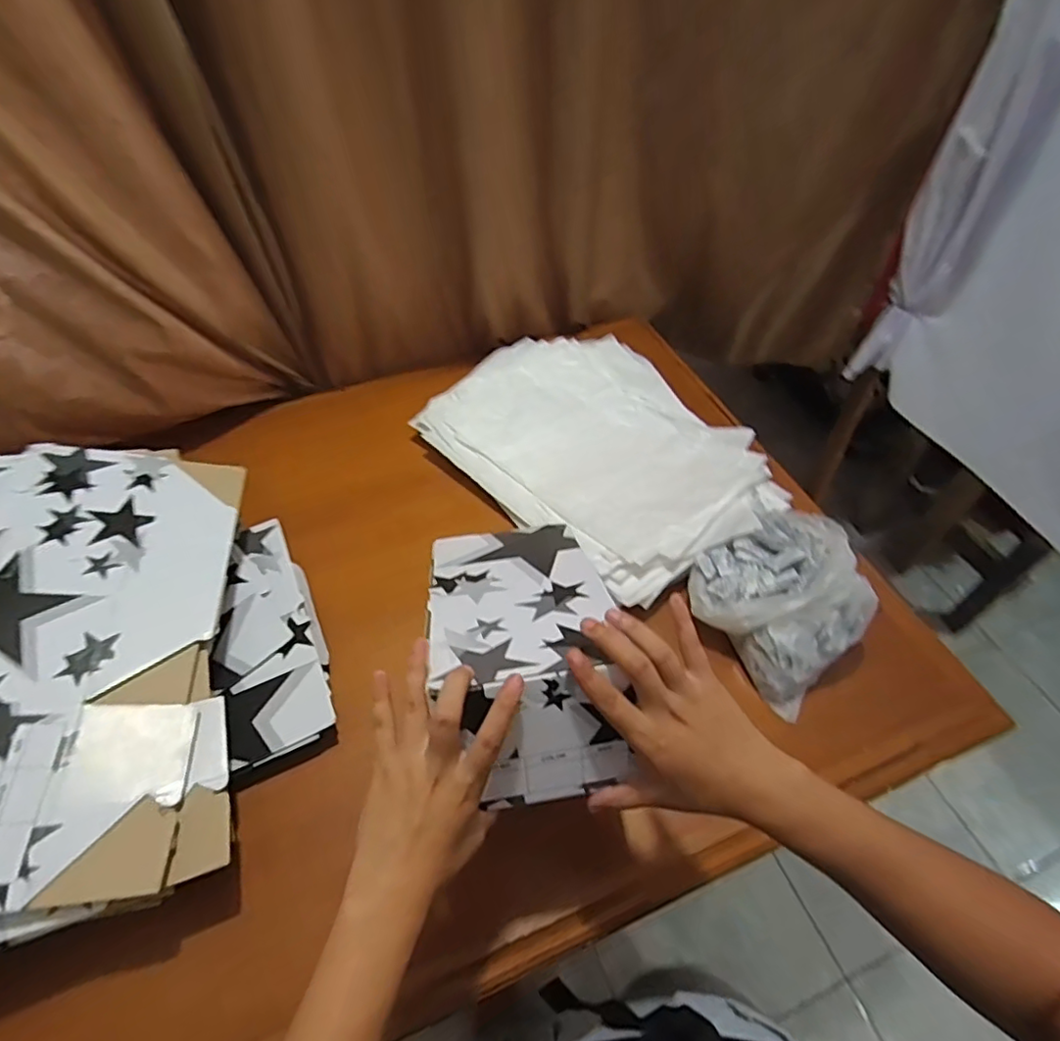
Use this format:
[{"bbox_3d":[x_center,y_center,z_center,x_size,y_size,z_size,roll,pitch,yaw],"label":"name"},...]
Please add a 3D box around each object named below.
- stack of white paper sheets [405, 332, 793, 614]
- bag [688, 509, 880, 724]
[{"bbox_3d":[0.102,-0.107,0.808,0.349,0.042,0.451,-35,59,-26],"label":"stack of white paper sheets"},{"bbox_3d":[0.273,0.078,0.641,0.169,0.086,0.170,-32,58,-24],"label":"bag"}]

